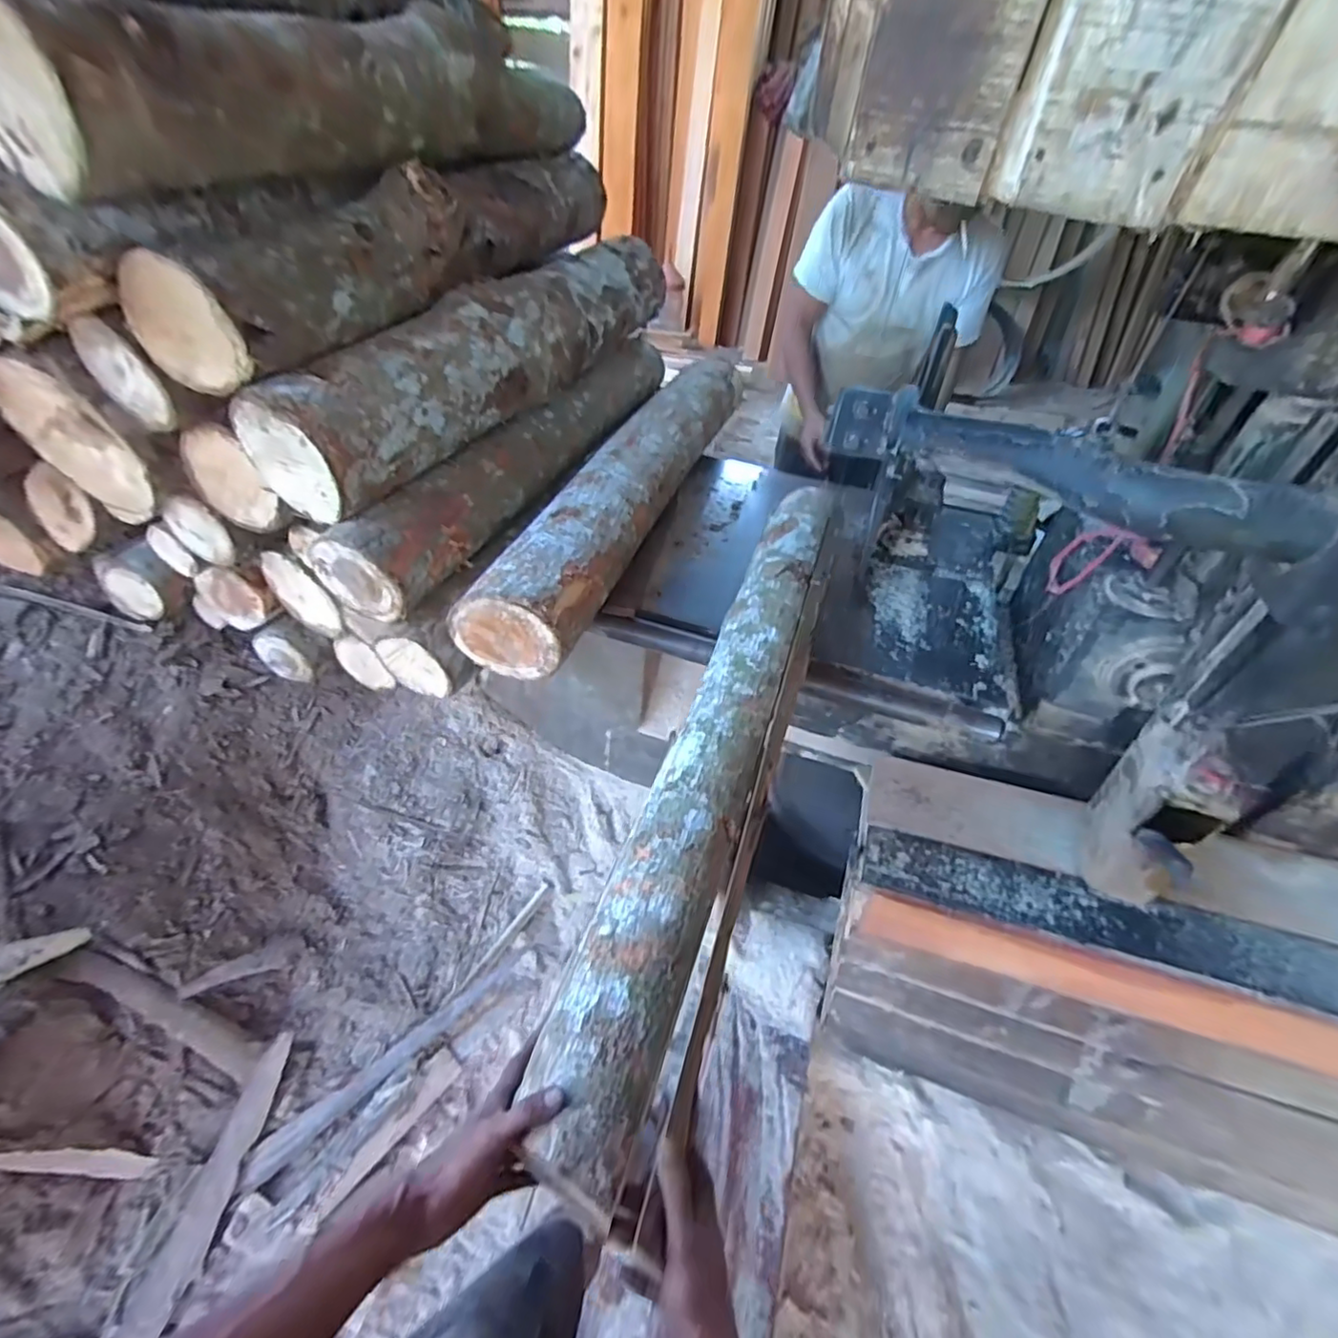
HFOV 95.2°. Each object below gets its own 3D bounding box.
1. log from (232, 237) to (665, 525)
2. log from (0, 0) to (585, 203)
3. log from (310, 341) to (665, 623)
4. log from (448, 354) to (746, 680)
[{"bbox_3d":[-0.297,-0.637,1.199,0.185,0.185,1.078,22,47,16],"label":"log"},{"bbox_3d":[-0.411,-0.869,0.932,0.146,0.153,1.044,20,47,15],"label":"log"},{"bbox_3d":[-0.248,-0.474,1.273,0.142,0.131,1.069,20,47,15],"label":"log"},{"bbox_3d":[-0.051,-0.401,1.255,0.169,0.131,1.082,17,46,12],"label":"log"}]

